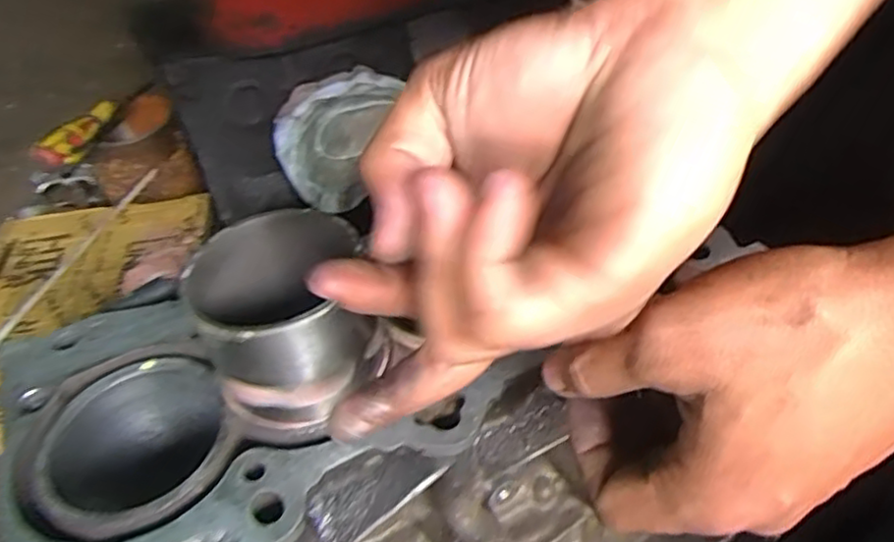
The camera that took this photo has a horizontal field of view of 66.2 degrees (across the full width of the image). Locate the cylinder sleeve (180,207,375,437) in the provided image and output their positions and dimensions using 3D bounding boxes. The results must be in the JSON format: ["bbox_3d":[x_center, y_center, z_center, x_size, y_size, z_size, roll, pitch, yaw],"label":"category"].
[{"bbox_3d":[-0.071,0.019,0.308,0.074,0.070,0.079,-22,45,-16],"label":"cylinder sleeve"}]

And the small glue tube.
[{"bbox_3d":[-0.344,-0.130,0.647,0.019,0.028,0.103,9,45,17],"label":"small glue tube"}]

